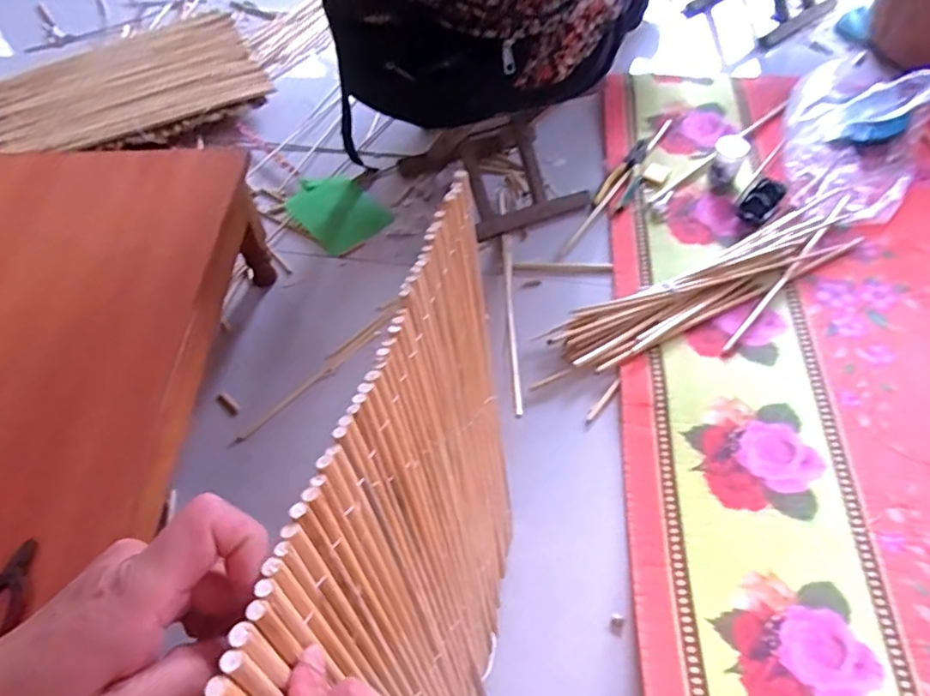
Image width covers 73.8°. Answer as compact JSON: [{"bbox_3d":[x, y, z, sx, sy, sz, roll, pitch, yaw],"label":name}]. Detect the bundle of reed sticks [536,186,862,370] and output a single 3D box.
[{"bbox_3d":[0.416,-0.095,0.975,0.585,0.035,0.144,-25,55,-13],"label":"bundle of reed sticks"}]

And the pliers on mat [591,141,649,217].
[{"bbox_3d":[0.303,-0.324,1.164,0.058,0.023,0.211,23,59,21],"label":"pliers on mat"}]

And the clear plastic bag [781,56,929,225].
[{"bbox_3d":[0.695,-0.392,1.098,0.233,0.153,0.348,21,58,19],"label":"clear plastic bag"}]

